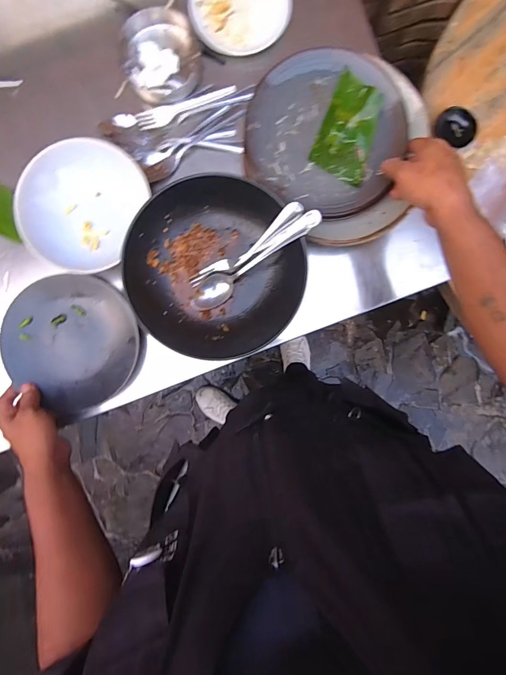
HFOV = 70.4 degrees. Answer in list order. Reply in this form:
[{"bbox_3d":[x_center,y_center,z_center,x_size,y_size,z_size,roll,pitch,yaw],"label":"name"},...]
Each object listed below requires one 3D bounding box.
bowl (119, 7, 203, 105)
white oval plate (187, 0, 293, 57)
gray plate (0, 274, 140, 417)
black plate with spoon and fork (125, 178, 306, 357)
[{"bbox_3d":[-0.133,-0.409,0.527,0.113,0.055,0.101,-18,90,-1],"label":"bowl"},{"bbox_3d":[-0.020,-0.501,0.543,0.148,0.034,0.128,-17,90,-1],"label":"white oval plate"},{"bbox_3d":[-0.274,0.004,0.543,0.198,0.020,0.190,0,89,-1],"label":"gray plate"},{"bbox_3d":[-0.051,-0.094,0.499,0.232,0.045,0.235,0,89,-1],"label":"black plate with spoon and fork"}]

